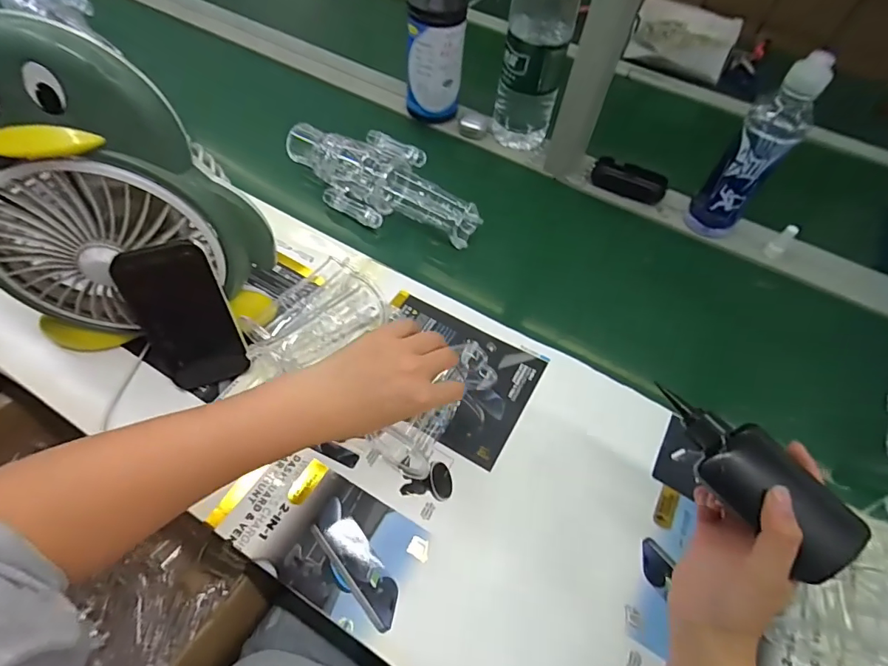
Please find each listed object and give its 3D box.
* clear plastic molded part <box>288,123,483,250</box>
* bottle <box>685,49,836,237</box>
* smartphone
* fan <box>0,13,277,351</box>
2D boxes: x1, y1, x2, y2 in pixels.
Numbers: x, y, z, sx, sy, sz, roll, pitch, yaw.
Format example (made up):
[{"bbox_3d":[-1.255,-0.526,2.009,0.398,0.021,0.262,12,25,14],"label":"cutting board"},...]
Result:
[{"bbox_3d":[-0.089,-0.214,0.643,0.290,0.054,0.114,30,59,15],"label":"clear plastic molded part"},{"bbox_3d":[0.400,-0.231,0.600,0.063,0.233,0.057,26,58,12],"label":"bottle"},{"bbox_3d":[-0.243,-0.012,0.440,0.074,0.149,0.007,-16,38,-15],"label":"smartphone"},{"bbox_3d":[-0.290,-0.104,0.415,0.238,0.285,0.111,-2,57,-6],"label":"fan"}]

